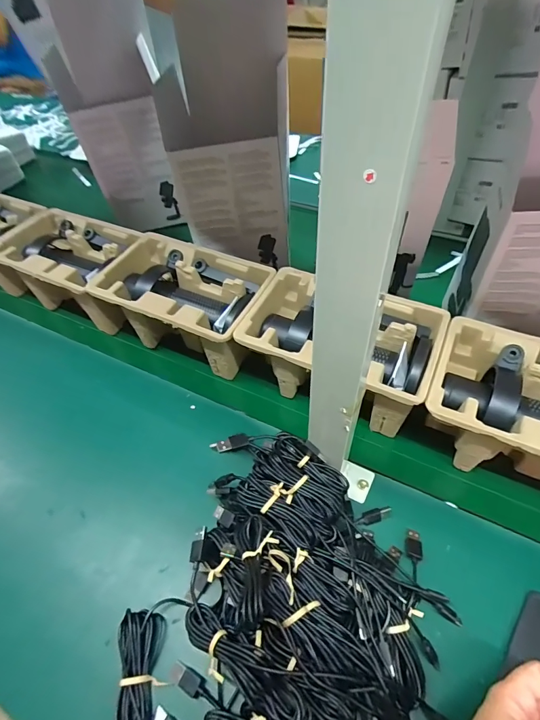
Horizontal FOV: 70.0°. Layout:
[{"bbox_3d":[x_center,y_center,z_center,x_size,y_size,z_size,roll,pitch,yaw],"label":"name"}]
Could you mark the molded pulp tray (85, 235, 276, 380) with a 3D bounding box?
[{"bbox_3d":[-0.115,-0.081,0.557,0.221,0.101,0.154,20,54,19],"label":"molded pulp tray"}]

